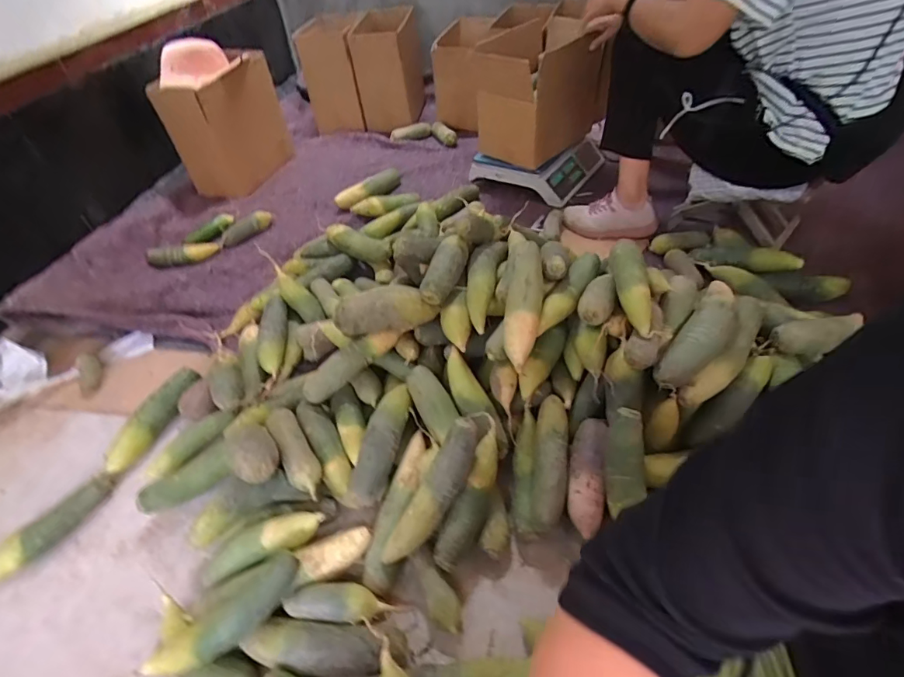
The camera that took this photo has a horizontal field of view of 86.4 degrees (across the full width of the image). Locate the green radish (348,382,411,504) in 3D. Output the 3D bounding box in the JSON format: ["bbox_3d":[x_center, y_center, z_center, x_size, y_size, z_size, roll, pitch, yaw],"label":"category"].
[{"bbox_3d":[-0.119,0.173,0.820,0.059,0.048,0.215,10,63,15],"label":"green radish"}]

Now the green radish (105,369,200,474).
[{"bbox_3d":[-0.600,0.162,0.973,0.061,0.053,0.232,8,48,14],"label":"green radish"}]

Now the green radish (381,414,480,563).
[{"bbox_3d":[-0.023,0.232,0.726,0.052,0.047,0.237,28,85,29],"label":"green radish"}]

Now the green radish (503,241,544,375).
[{"bbox_3d":[0.118,-0.057,0.790,0.058,0.060,0.224,4,69,11],"label":"green radish"}]

